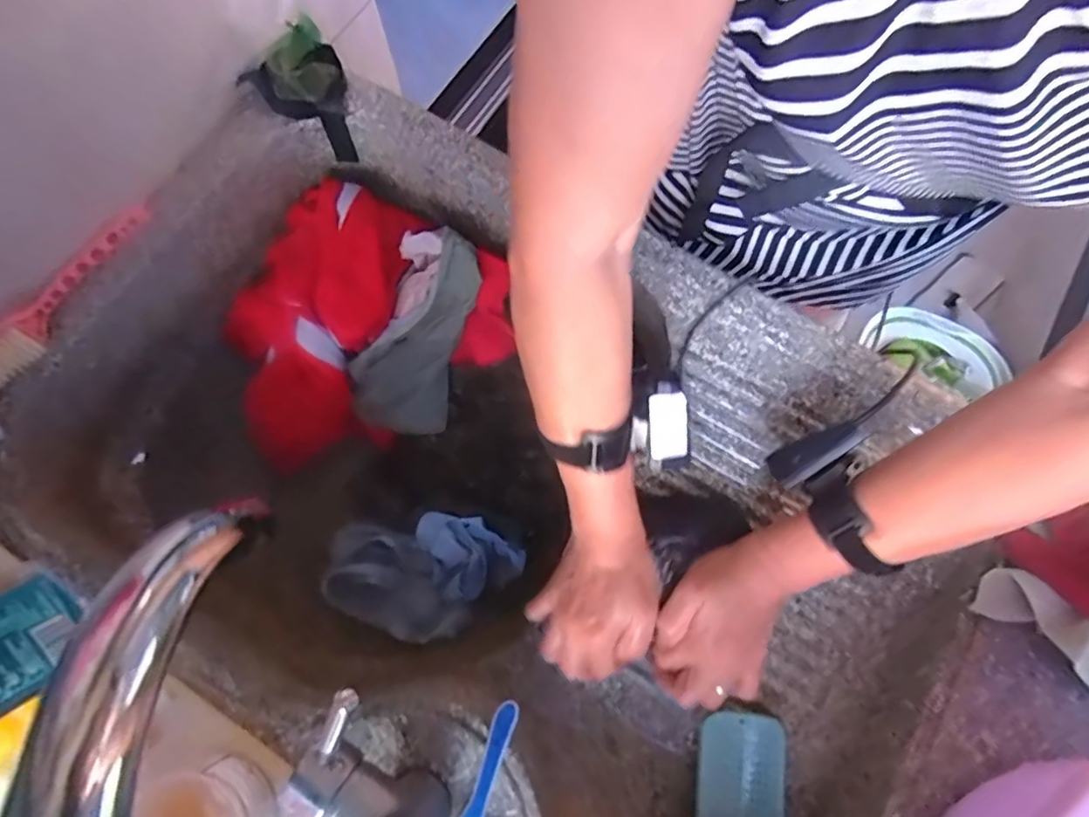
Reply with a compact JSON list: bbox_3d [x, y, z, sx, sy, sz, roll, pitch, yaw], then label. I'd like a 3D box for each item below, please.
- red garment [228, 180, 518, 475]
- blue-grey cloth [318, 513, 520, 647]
[{"bbox_3d":[-0.213,-0.078,0.643,0.284,0.096,0.297,0,74,0],"label":"red garment"},{"bbox_3d":[-0.123,0.171,0.598,0.195,0.041,0.115,-5,74,-1],"label":"blue-grey cloth"}]

